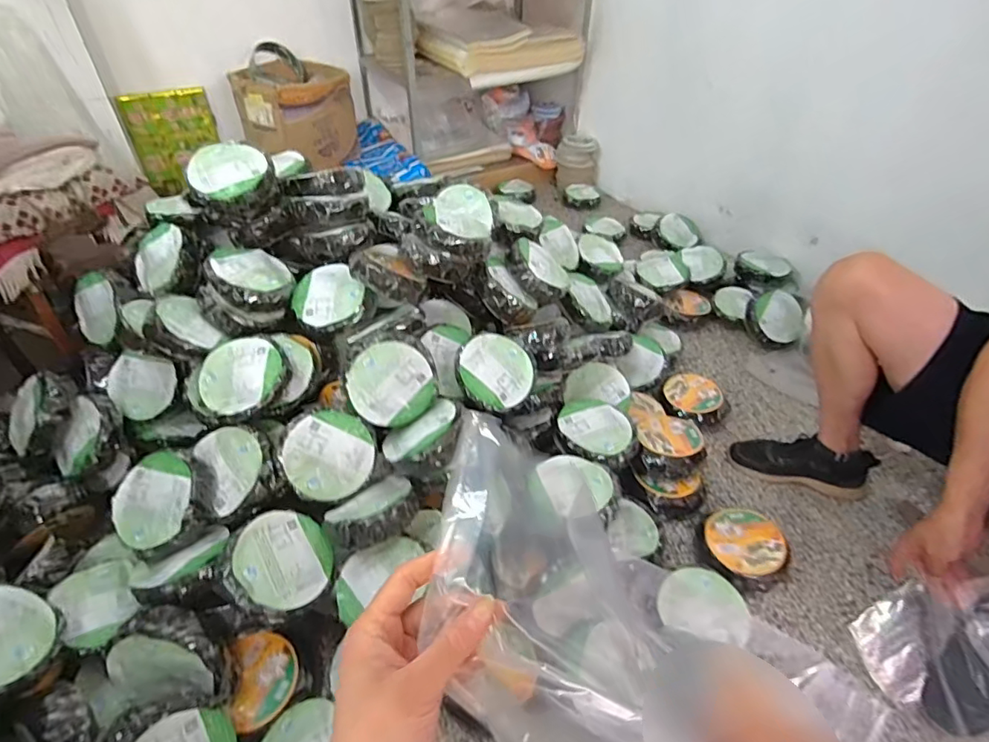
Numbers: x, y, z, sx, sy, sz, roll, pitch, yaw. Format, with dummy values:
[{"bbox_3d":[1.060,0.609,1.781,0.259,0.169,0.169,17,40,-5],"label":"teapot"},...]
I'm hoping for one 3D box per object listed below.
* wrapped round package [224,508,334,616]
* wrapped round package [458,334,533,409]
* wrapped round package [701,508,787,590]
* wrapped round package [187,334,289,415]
[{"bbox_3d":[-0.350,0.315,0.849,0.155,0.055,0.155,23,42,-23],"label":"wrapped round package"},{"bbox_3d":[-0.003,0.004,1.071,0.153,0.050,0.153,9,66,-21],"label":"wrapped round package"},{"bbox_3d":[0.487,0.333,1.025,0.140,0.065,0.148,1,42,0],"label":"wrapped round package"},{"bbox_3d":[-0.468,0.022,0.984,0.178,0.055,0.178,-3,65,7],"label":"wrapped round package"}]

